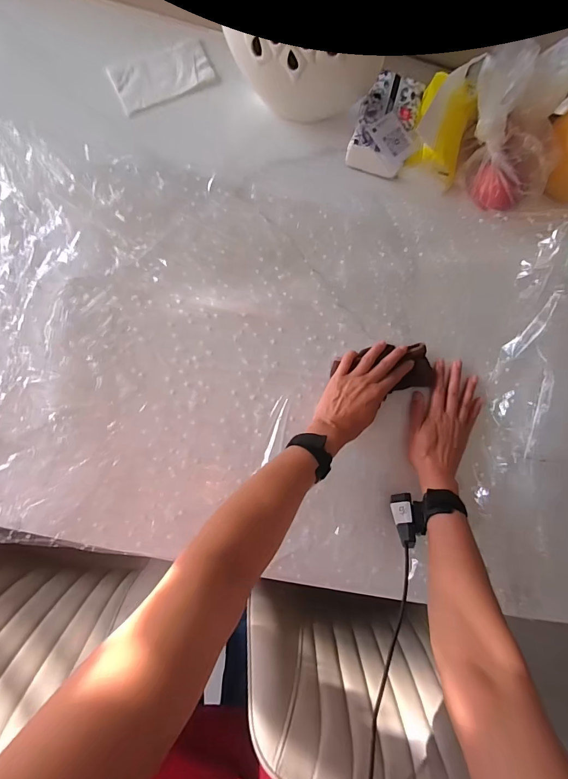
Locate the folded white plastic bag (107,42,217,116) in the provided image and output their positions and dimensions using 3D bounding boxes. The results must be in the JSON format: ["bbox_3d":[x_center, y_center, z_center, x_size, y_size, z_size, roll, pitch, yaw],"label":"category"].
[{"bbox_3d":[-0.197,-0.512,0.589,0.157,0.009,0.076,-25,89,-7],"label":"folded white plastic bag"}]

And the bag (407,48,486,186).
[{"bbox_3d":[0.254,-0.416,0.551,0.085,0.080,0.142,15,84,-4],"label":"bag"}]

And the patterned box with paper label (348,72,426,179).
[{"bbox_3d":[0.162,-0.418,0.578,0.089,0.036,0.159,18,84,-3],"label":"patterned box with paper label"}]

